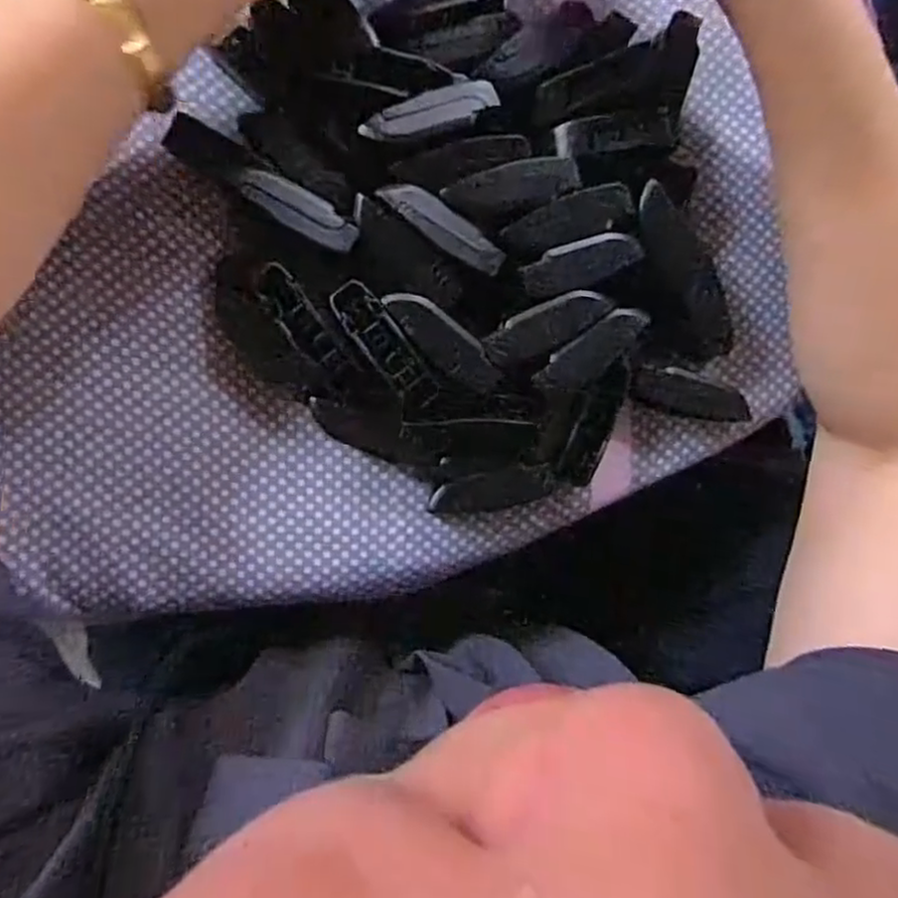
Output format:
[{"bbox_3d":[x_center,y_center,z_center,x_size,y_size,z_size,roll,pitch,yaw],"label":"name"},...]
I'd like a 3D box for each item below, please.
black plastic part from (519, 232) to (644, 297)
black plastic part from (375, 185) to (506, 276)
[{"bbox_3d":[0.053,-0.074,0.279,0.050,0.004,0.017,-21,95,-6],"label":"black plastic part"},{"bbox_3d":[-0.002,-0.086,0.272,0.053,0.005,0.013,33,88,-7],"label":"black plastic part"}]

